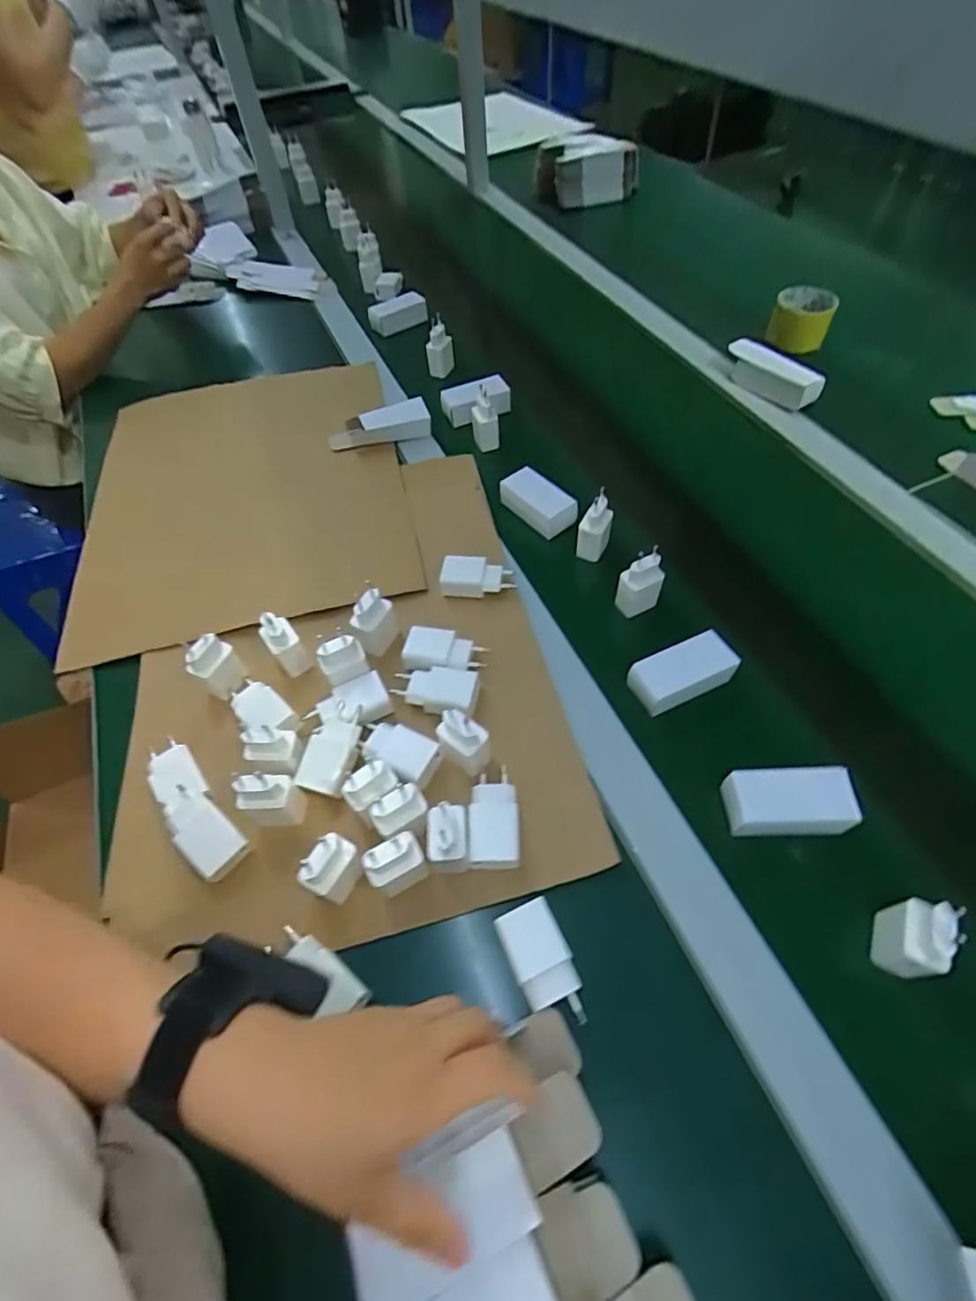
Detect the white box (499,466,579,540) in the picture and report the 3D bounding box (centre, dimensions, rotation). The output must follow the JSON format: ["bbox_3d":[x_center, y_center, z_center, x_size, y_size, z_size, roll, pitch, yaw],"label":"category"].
[{"bbox_3d":[0.059,-0.174,0.665,0.040,0.038,0.099,-35,61,-18],"label":"white box"}]

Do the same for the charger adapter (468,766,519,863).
[{"bbox_3d":[0.004,0.133,0.450,0.037,0.029,0.074,-3,56,2],"label":"charger adapter"}]

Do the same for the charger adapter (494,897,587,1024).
[{"bbox_3d":[0.039,0.224,0.400,0.041,0.033,0.079,-23,58,-11],"label":"charger adapter"}]

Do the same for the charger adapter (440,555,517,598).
[{"bbox_3d":[-0.011,-0.077,0.595,0.074,0.025,0.041,2,57,5],"label":"charger adapter"}]

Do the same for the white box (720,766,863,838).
[{"bbox_3d":[0.240,0.121,0.451,0.094,0.028,0.046,-3,56,2],"label":"white box"}]

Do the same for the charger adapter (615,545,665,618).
[{"bbox_3d":[0.155,-0.066,0.572,0.040,0.066,0.028,-18,57,-8],"label":"charger adapter"}]

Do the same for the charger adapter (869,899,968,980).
[{"bbox_3d":[0.291,0.193,0.380,0.026,0.068,0.043,23,61,18],"label":"charger adapter"}]

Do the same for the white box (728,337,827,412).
[{"bbox_3d":[0.379,-0.370,0.758,0.132,0.059,0.023,37,66,25],"label":"white box"}]

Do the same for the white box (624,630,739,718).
[{"bbox_3d":[0.182,0.021,0.527,0.095,0.026,0.046,-23,58,-11],"label":"white box"}]

